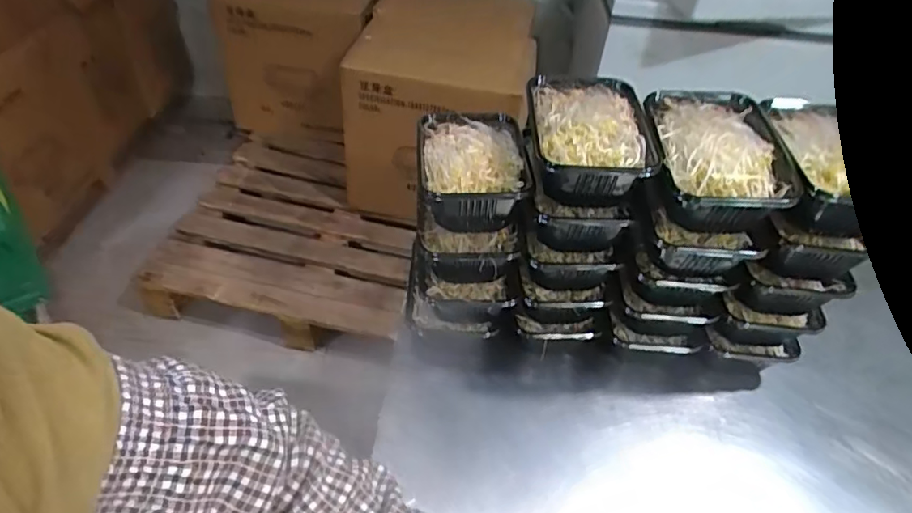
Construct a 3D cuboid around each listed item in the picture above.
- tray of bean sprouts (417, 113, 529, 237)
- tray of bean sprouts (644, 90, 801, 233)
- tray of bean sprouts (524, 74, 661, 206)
[{"bbox_3d":[0.016,-0.095,0.643,0.115,0.066,0.188,1,45,-5],"label":"tray of bean sprouts"},{"bbox_3d":[0.264,-0.103,0.594,0.124,0.070,0.176,7,44,1],"label":"tray of bean sprouts"},{"bbox_3d":[0.140,-0.126,0.610,0.122,0.062,0.184,4,44,-2],"label":"tray of bean sprouts"}]

